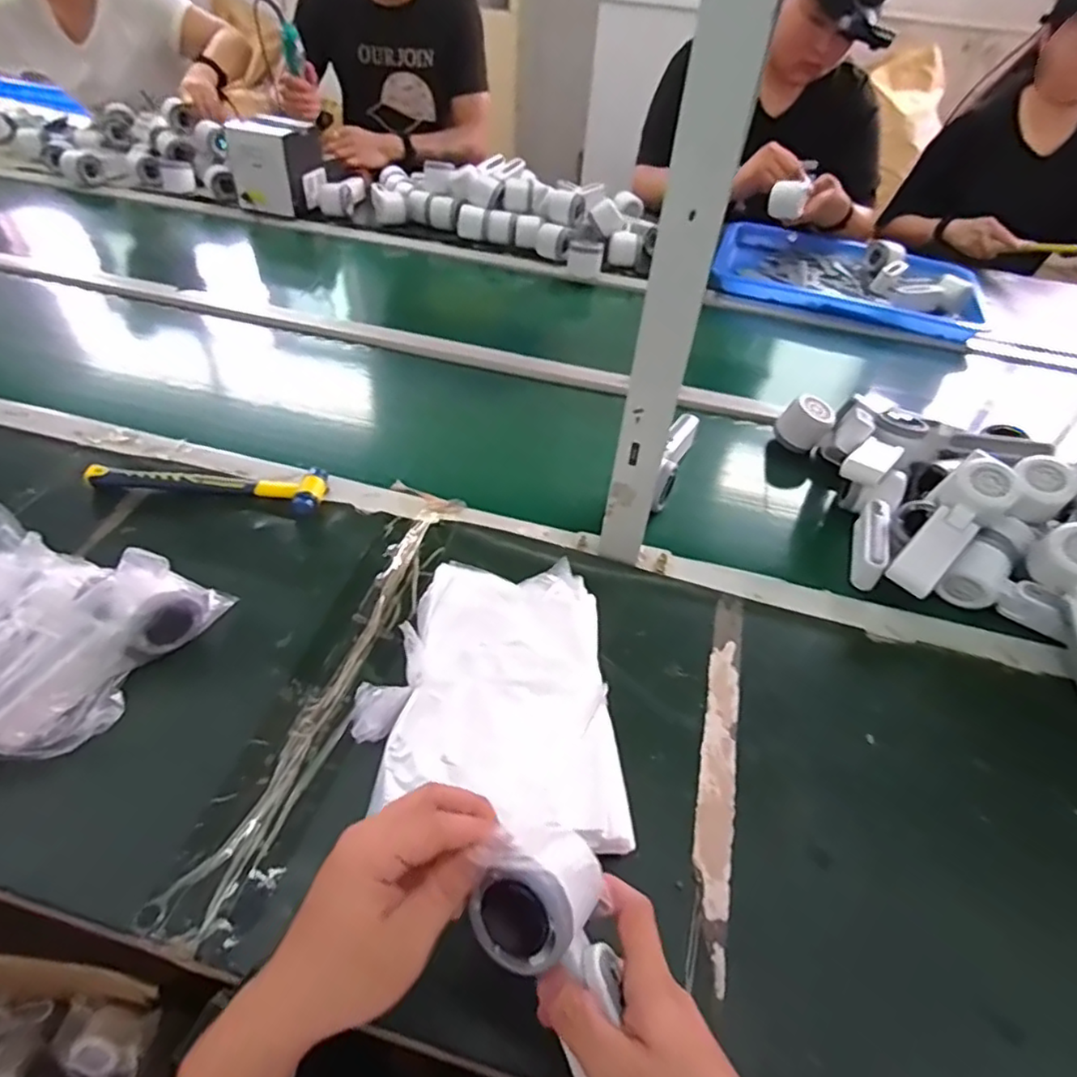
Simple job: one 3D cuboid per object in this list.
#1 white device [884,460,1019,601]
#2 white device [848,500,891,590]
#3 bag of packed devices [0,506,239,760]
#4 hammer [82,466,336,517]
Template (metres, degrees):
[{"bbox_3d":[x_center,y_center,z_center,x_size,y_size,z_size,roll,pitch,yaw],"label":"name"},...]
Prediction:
[{"bbox_3d":[0.404,-0.011,0.625,0.058,0.050,0.169,39,75,27],"label":"white device"},{"bbox_3d":[0.348,0.005,0.670,0.023,0.040,0.100,18,46,12],"label":"white device"},{"bbox_3d":[-0.414,0.085,0.503,0.235,0.101,0.196,11,45,5],"label":"bag of packed devices"},{"bbox_3d":[-0.350,-0.060,0.683,0.243,0.023,0.058,8,45,2],"label":"hammer"}]

